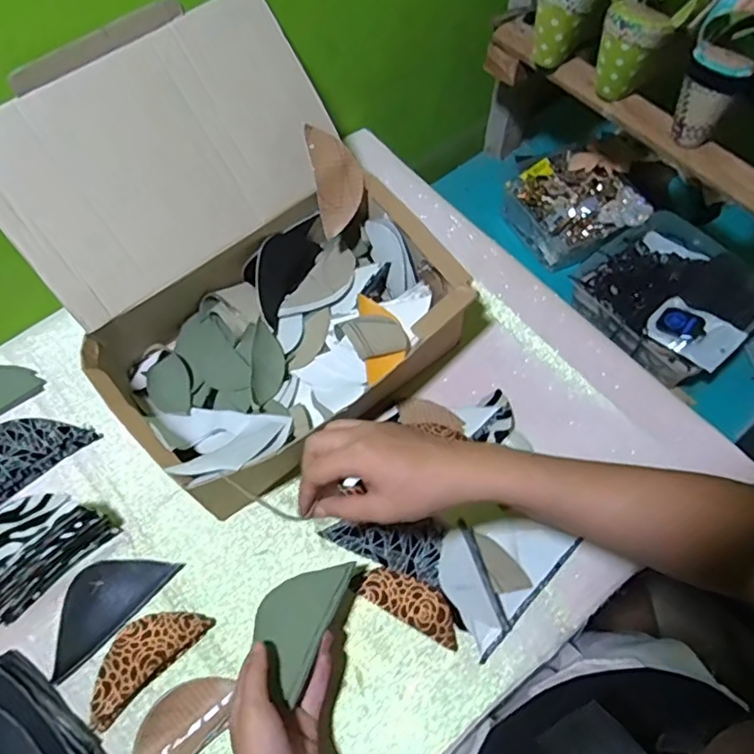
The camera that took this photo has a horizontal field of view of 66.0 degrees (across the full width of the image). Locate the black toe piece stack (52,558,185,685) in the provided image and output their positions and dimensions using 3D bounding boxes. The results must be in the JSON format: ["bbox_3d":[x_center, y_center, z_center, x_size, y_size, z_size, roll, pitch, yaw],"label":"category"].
[{"bbox_3d":[-0.251,0.204,0.529,0.063,0.008,0.128,39,71,18],"label":"black toe piece stack"}]

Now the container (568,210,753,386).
[{"bbox_3d":[0.383,-0.113,0.752,0.197,0.060,0.212,-34,67,-15],"label":"container"}]

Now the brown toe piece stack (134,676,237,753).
[{"bbox_3d":[-0.166,0.294,0.483,0.102,0.011,0.053,-40,70,-16],"label":"brown toe piece stack"}]

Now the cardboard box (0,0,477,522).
[{"bbox_3d":[-0.132,-0.118,0.551,0.328,0.220,0.344,-35,69,-14],"label":"cardboard box"}]

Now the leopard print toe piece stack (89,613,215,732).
[{"bbox_3d":[-0.206,0.242,0.507,0.113,0.015,0.049,-42,71,-17],"label":"leopard print toe piece stack"}]

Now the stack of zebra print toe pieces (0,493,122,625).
[{"bbox_3d":[-0.309,0.150,0.514,0.118,0.067,0.056,-42,70,-17],"label":"stack of zebra print toe pieces"}]

